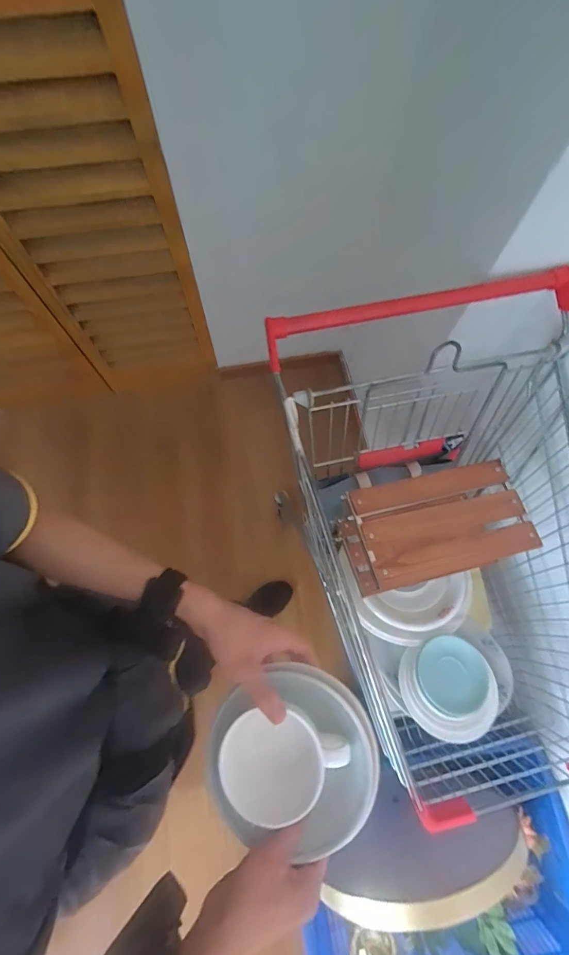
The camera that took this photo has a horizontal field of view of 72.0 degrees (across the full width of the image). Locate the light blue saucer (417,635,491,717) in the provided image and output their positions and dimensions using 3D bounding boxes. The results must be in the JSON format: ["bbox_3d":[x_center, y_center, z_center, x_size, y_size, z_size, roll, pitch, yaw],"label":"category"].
[{"bbox_3d":[0.333,0.391,0.778,0.129,0.011,0.132,-9,63,18],"label":"light blue saucer"}]

